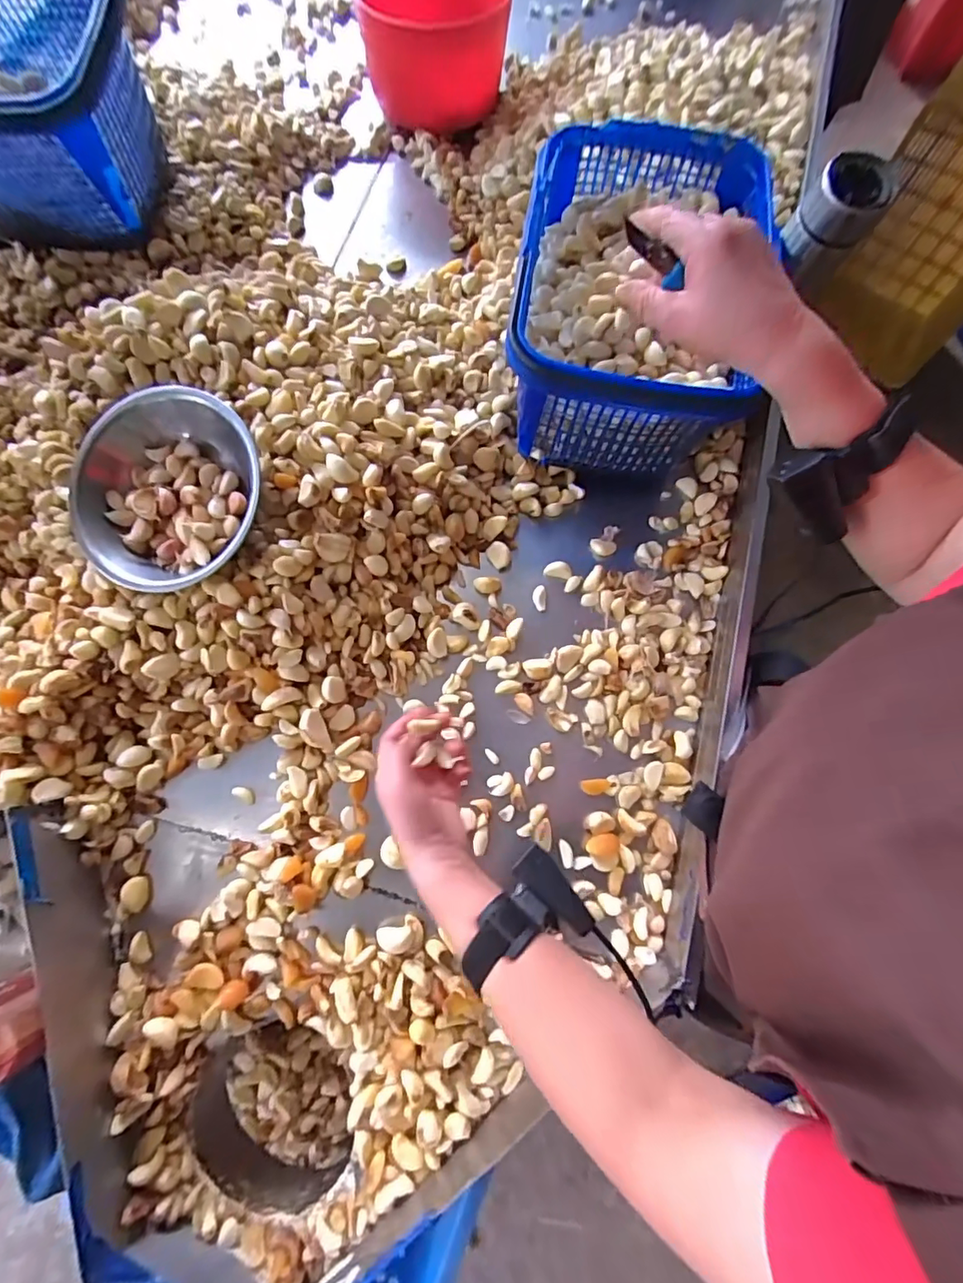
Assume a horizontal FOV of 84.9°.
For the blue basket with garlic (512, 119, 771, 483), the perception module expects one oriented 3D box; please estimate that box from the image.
[{"bbox_3d":[0.145,-0.339,0.533,0.214,0.145,0.297,6,80,0],"label":"blue basket with garlic"}]

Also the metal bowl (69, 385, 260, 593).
[{"bbox_3d":[-0.314,-0.150,0.532,0.180,0.061,0.201,-2,86,0],"label":"metal bowl"}]

